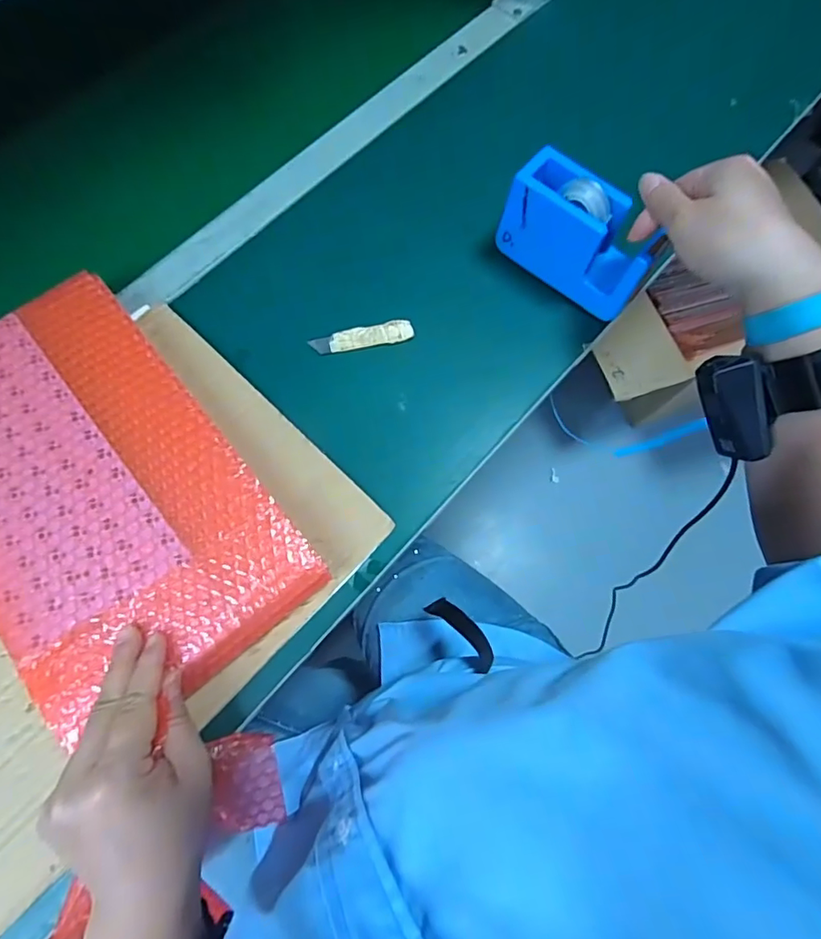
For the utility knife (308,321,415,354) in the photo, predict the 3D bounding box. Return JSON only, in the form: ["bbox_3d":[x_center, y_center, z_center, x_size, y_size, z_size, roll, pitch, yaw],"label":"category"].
[{"bbox_3d":[-0.042,-0.114,0.448,0.087,0.010,0.020,-10,74,-5],"label":"utility knife"}]

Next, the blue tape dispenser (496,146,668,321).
[{"bbox_3d":[0.141,-0.194,0.431,0.126,0.073,0.049,38,76,9],"label":"blue tape dispenser"}]

